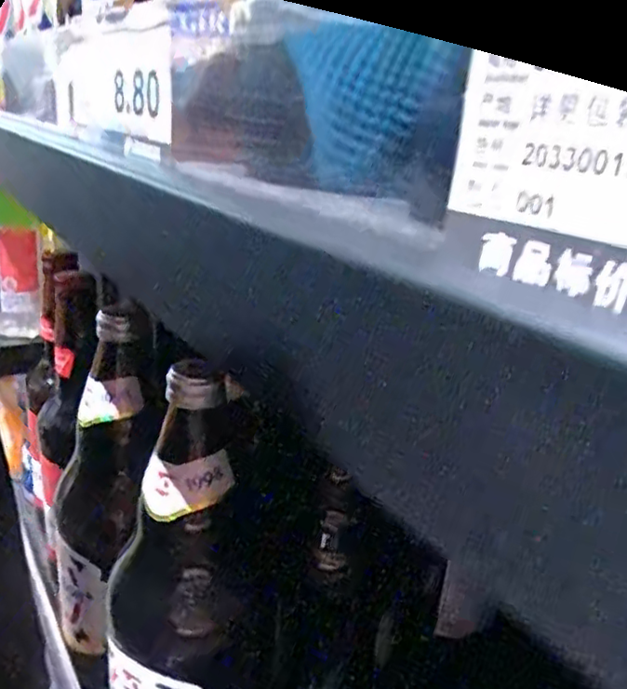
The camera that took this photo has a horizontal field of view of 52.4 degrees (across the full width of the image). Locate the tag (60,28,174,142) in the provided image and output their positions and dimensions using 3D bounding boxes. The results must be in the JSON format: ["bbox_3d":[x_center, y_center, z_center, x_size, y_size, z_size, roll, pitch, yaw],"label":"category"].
[{"bbox_3d":[-0.059,-0.076,0.185,0.005,0.025,0.086,-11,25,-31],"label":"tag"}]

